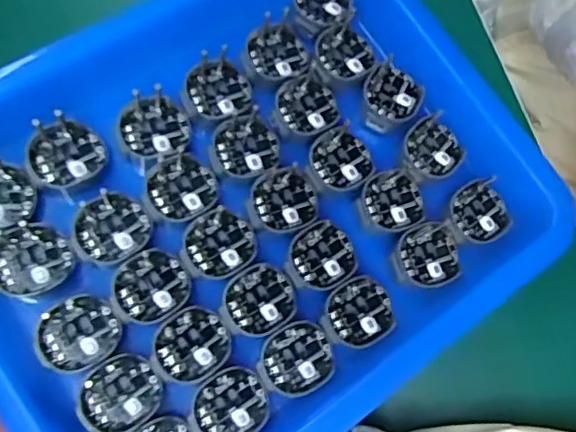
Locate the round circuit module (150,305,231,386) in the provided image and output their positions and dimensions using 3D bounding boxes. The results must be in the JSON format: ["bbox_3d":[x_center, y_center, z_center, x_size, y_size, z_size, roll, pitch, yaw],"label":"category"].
[{"bbox_3d":[-0.035,0.048,0.212,0.025,0.005,0.028,30,81,6],"label":"round circuit module"}]

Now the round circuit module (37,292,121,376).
[{"bbox_3d":[-0.075,0.042,0.206,0.028,0.005,0.025,-19,80,-3],"label":"round circuit module"}]

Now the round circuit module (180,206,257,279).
[{"bbox_3d":[-0.026,0.011,0.222,0.024,0.006,0.027,28,81,6],"label":"round circuit module"}]

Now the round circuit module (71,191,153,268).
[{"bbox_3d":[-0.067,0.005,0.217,0.028,0.008,0.025,-43,81,-7],"label":"round circuit module"}]

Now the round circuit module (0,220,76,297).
[{"bbox_3d":[-0.093,0.015,0.208,0.028,0.005,0.026,0,79,1],"label":"round circuit module"}]

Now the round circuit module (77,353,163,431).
[{"bbox_3d":[-0.060,0.064,0.205,0.028,0.008,0.025,-41,81,-6],"label":"round circuit module"}]

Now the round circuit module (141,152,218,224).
[{"bbox_3d":[-0.042,-0.011,0.225,0.028,0.004,0.025,-21,80,-3],"label":"round circuit module"}]

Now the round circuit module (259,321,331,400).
[{"bbox_3d":[0.003,0.054,0.217,0.028,0.004,0.024,-35,81,-5],"label":"round circuit module"}]

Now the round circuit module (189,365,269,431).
[{"bbox_3d":[-0.021,0.069,0.210,0.028,0.005,0.025,-25,80,-4],"label":"round circuit module"}]

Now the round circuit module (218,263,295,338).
[{"bbox_3d":[-0.011,0.032,0.221,0.024,0.005,0.029,26,81,6],"label":"round circuit module"}]

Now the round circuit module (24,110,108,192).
[{"bbox_3d":[-0.084,-0.022,0.221,0.027,0.006,0.027,3,78,-12],"label":"round circuit module"}]

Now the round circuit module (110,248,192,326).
[{"bbox_3d":[-0.051,0.027,0.215,0.028,0.007,0.025,-35,81,-6],"label":"round circuit module"}]

